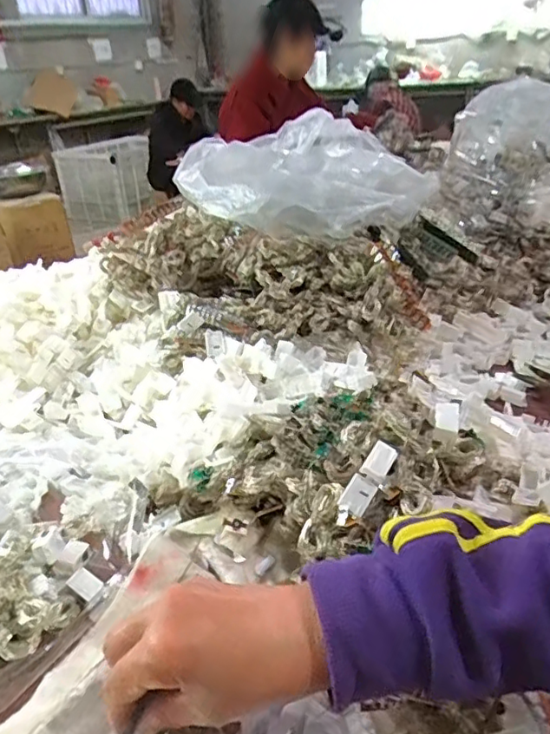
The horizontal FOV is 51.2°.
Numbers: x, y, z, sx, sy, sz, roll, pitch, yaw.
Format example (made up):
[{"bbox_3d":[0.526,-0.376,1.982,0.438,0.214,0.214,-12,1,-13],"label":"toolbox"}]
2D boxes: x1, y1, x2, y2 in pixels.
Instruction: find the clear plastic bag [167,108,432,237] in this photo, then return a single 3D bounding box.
[{"bbox_3d":[0.020,-0.290,0.851,0.311,0.105,0.387,-8,29,-7],"label":"clear plastic bag"}]

